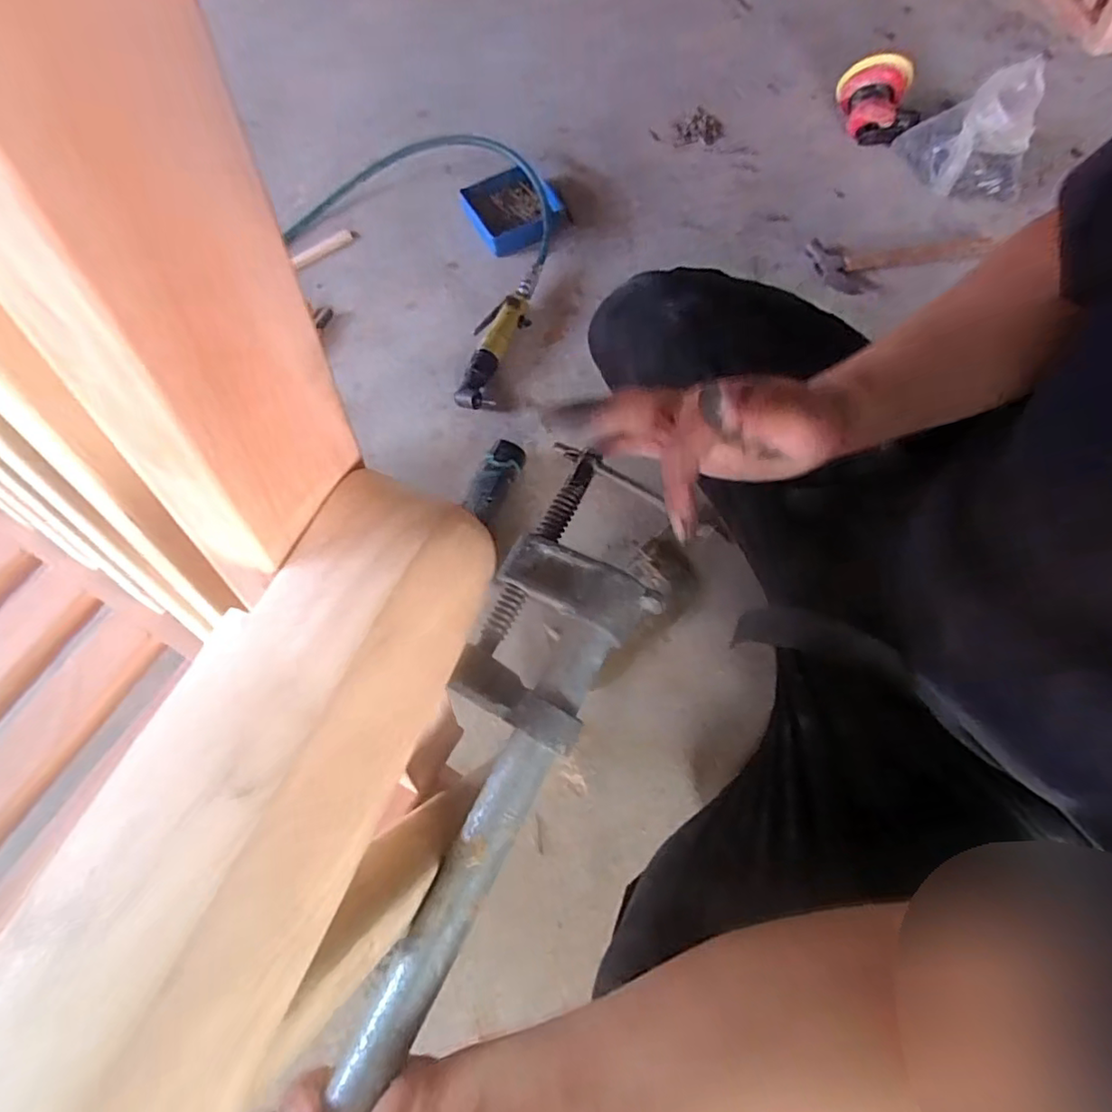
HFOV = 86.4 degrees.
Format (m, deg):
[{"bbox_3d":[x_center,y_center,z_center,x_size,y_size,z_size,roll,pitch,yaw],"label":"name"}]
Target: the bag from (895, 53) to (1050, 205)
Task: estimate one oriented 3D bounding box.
[{"bbox_3d":[0.625,-0.634,0.883,0.124,0.157,0.163,-1,67,2],"label":"bag"}]

